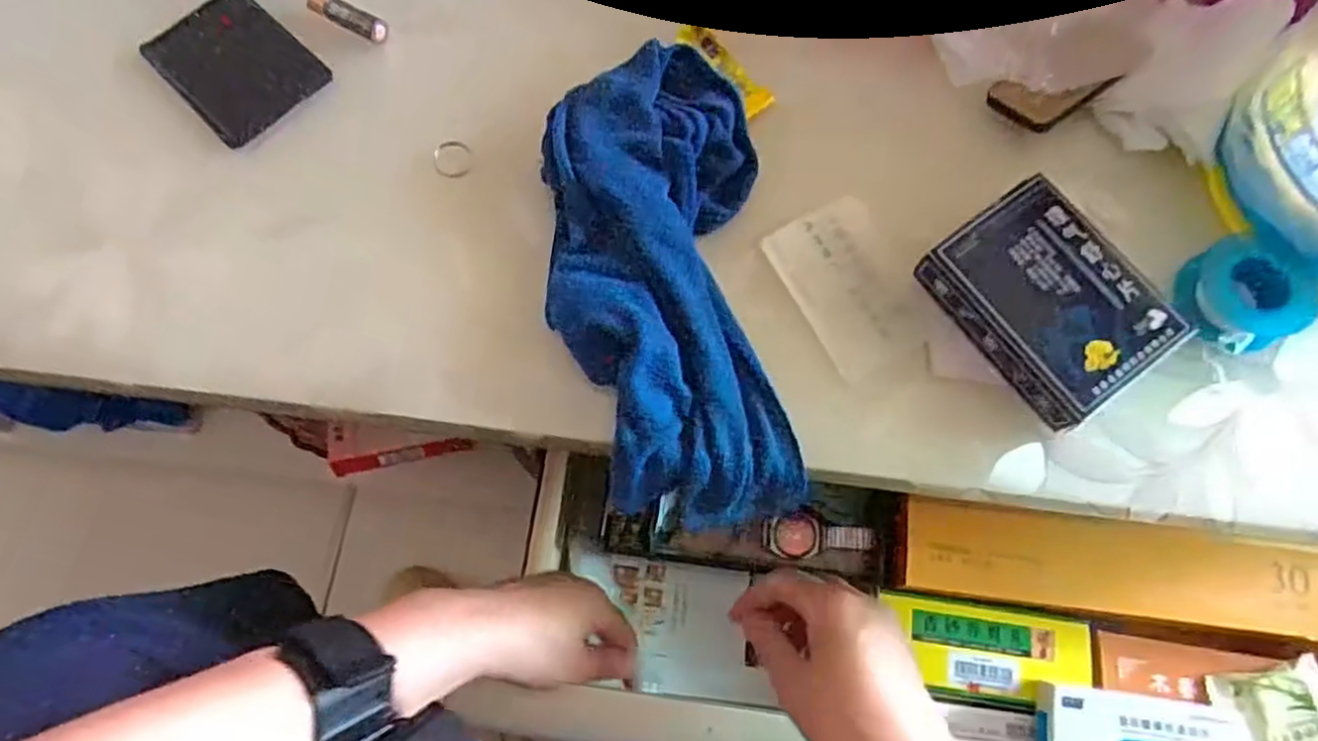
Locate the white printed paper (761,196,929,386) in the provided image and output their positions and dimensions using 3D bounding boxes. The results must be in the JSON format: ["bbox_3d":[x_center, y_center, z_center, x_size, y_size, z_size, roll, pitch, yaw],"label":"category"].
[{"bbox_3d":[0.097,-0.042,0.369,0.059,0.006,0.087,-26,74,-8],"label":"white printed paper"}]

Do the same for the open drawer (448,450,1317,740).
[{"bbox_3d":[0.167,0.183,0.503,0.554,0.085,0.185,3,69,13],"label":"open drawer"}]

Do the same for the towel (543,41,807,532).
[{"bbox_3d":[0.001,-0.048,0.356,0.102,0.036,0.231,-6,72,-1],"label":"towel"}]

